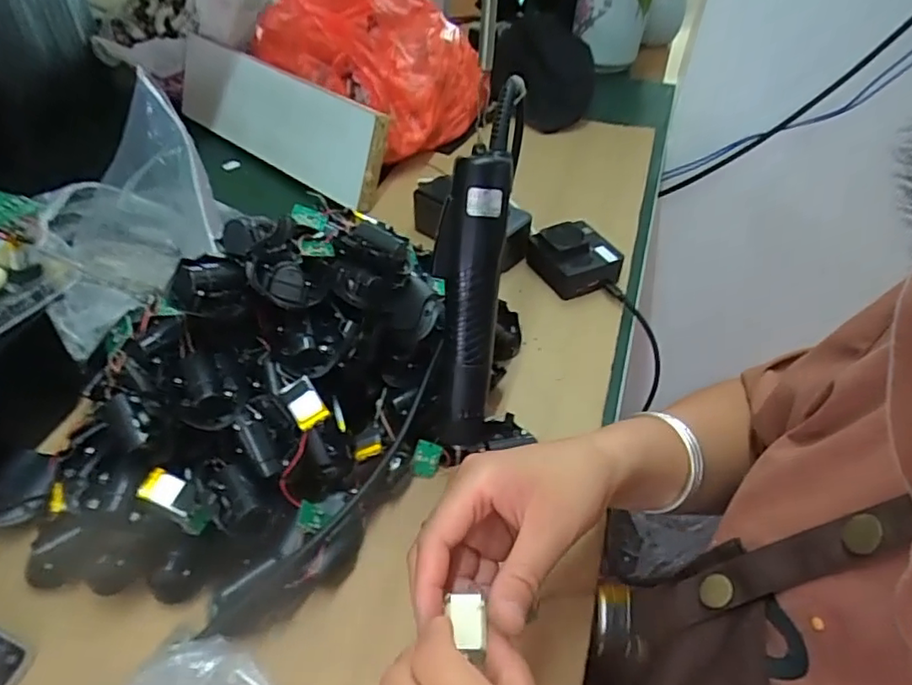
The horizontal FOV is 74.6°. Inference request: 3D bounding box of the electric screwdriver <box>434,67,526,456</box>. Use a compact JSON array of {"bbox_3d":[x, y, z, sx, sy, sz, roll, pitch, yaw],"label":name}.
[{"bbox_3d":[0.009,-0.039,0.402,0.043,0.255,0.042,6,15,1],"label":"electric screwdriver"}]

